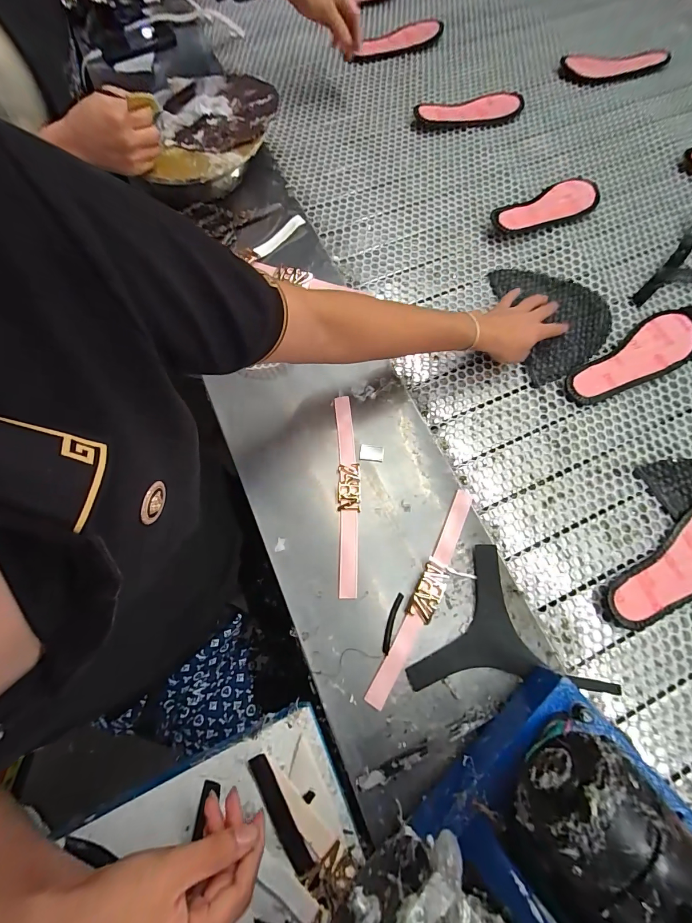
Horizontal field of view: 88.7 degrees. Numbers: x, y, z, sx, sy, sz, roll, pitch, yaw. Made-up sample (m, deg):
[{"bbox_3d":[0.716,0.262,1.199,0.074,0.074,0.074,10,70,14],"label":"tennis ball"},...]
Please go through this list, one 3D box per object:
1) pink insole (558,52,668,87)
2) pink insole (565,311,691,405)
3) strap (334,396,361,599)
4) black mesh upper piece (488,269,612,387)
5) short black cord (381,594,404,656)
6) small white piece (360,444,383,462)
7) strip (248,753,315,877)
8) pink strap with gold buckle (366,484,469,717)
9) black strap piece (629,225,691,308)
[{"bbox_3d":[0.563,-0.817,0.734,0.224,0.018,0.066,-5,75,-2],"label":"pink insole"},{"bbox_3d":[0.421,-0.147,0.513,0.223,0.017,0.075,-31,75,-10],"label":"pink insole"},{"bbox_3d":[0.003,0.036,0.445,0.029,0.007,0.252,-1,72,-1],"label":"strap"},{"bbox_3d":[0.329,-0.223,0.544,0.159,0.016,0.207,-10,73,-4],"label":"black mesh upper piece"},{"bbox_3d":[0.051,0.180,0.394,0.011,0.004,0.065,18,73,5],"label":"short black cord"},{"bbox_3d":[0.034,-0.012,0.460,0.030,0.004,0.020,7,72,1],"label":"small white piece"},{"bbox_3d":[-0.065,0.342,0.345,0.019,0.004,0.103,-33,75,0],"label":"strip"},{"bbox_3d":[0.093,0.151,0.401,0.029,0.010,0.250,27,74,8],"label":"pink strap with gold buckle"},{"bbox_3d":[0.565,-0.327,0.566,0.083,0.023,0.252,39,77,9],"label":"black strap piece"}]

